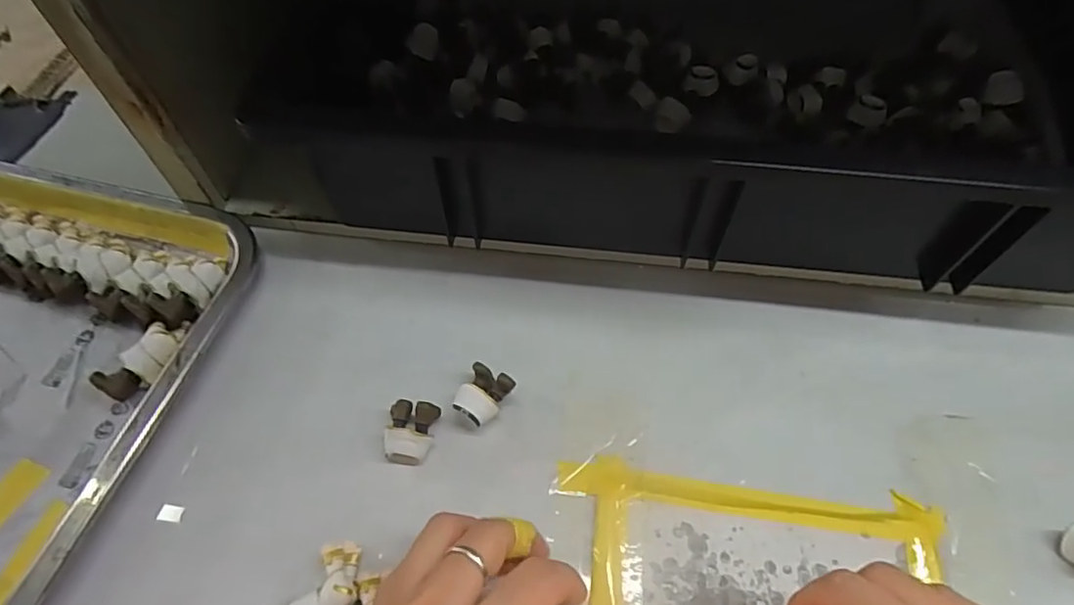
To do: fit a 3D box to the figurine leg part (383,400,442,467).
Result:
[{"bbox_3d":[-0.060,0.062,0.286,0.021,0.018,0.028,10,58,8],"label":"figurine leg part"}]

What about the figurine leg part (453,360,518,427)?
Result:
[{"bbox_3d":[-0.027,0.047,0.295,0.023,0.022,0.027,28,63,18],"label":"figurine leg part"}]

